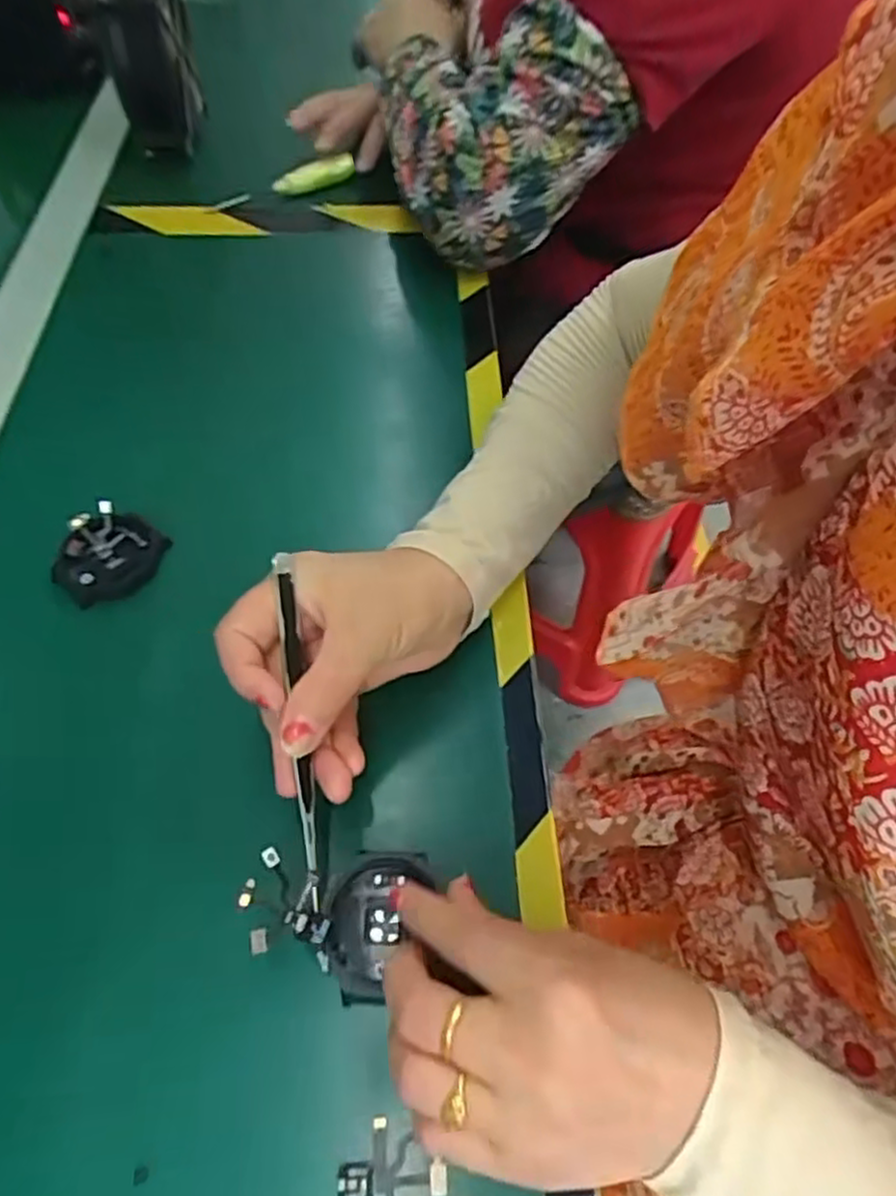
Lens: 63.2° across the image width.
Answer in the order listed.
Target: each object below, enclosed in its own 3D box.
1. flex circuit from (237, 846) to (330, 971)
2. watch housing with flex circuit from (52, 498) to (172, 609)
[{"bbox_3d":[-0.055,0.115,0.264,0.042,0.005,0.030,36,64,-20],"label":"flex circuit"},{"bbox_3d":[-0.174,-0.023,0.369,0.044,0.021,0.051,35,60,24],"label":"watch housing with flex circuit"}]

